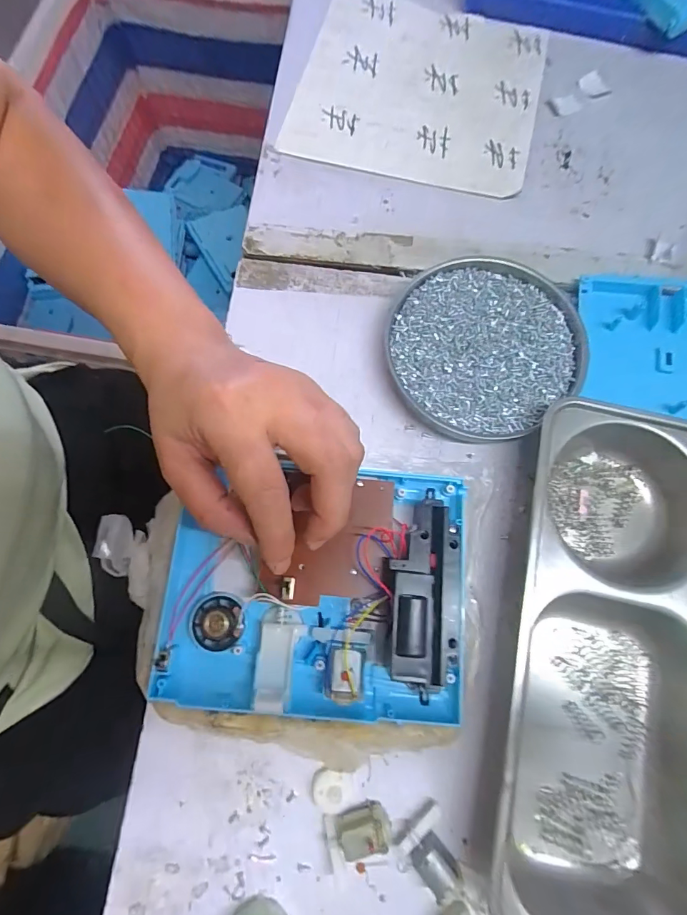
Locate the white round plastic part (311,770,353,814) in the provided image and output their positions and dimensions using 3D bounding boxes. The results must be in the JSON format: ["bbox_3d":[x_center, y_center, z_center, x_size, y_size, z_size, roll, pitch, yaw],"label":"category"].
[{"bbox_3d":[-0.007,0.190,0.245,0.022,0.004,0.021,0,74,1],"label":"white round plastic part"}]

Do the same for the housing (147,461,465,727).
[{"bbox_3d":[-0.017,0.072,0.232,0.168,0.039,0.134,3,74,2],"label":"housing"}]

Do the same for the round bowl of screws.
[{"bbox_3d":[0.097,-0.079,0.308,0.134,0.017,0.130,0,74,1],"label":"round bowl of screws"}]

